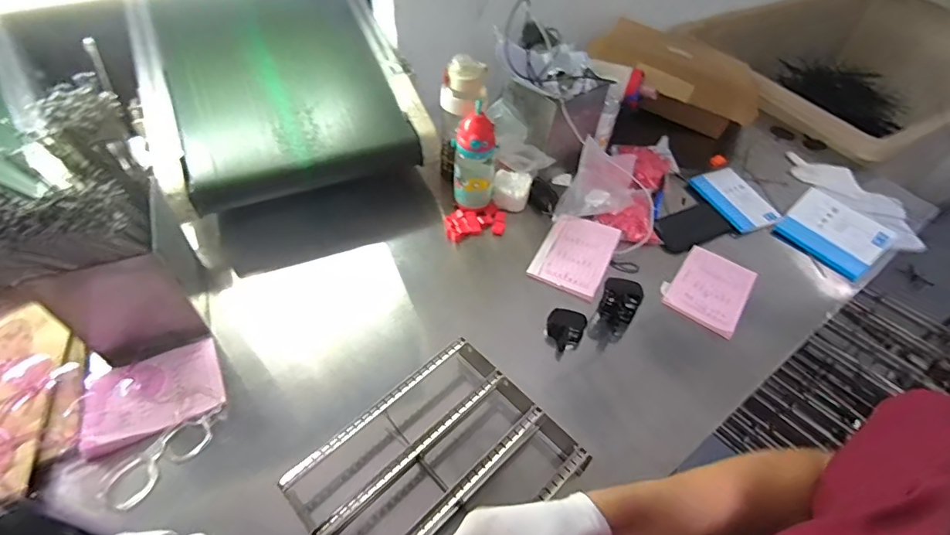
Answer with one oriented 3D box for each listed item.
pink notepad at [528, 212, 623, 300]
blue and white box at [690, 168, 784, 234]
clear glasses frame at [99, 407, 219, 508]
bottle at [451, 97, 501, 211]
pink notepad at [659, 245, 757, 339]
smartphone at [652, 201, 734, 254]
[{"bbox_3d":[0.190,-0.027,0.899,0.128,0.028,0.182,24,53,14],"label":"pink notepad"},{"bbox_3d":[0.569,-0.153,1.031,0.120,0.022,0.170,-16,54,-17],"label":"blue and white box"},{"bbox_3d":[-0.410,0.249,0.635,0.060,0.022,0.156,35,56,21],"label":"clear glasses frame"},{"bbox_3d":[-0.001,-0.202,0.905,0.078,0.206,0.067,11,51,4],"label":"bottle"},{"bbox_3d":[0.423,0.034,0.863,0.126,0.025,0.170,31,55,19],"label":"pink notepad"},{"bbox_3d":[0.438,-0.084,0.972,0.175,0.013,0.087,-21,56,-21],"label":"smartphone"}]

